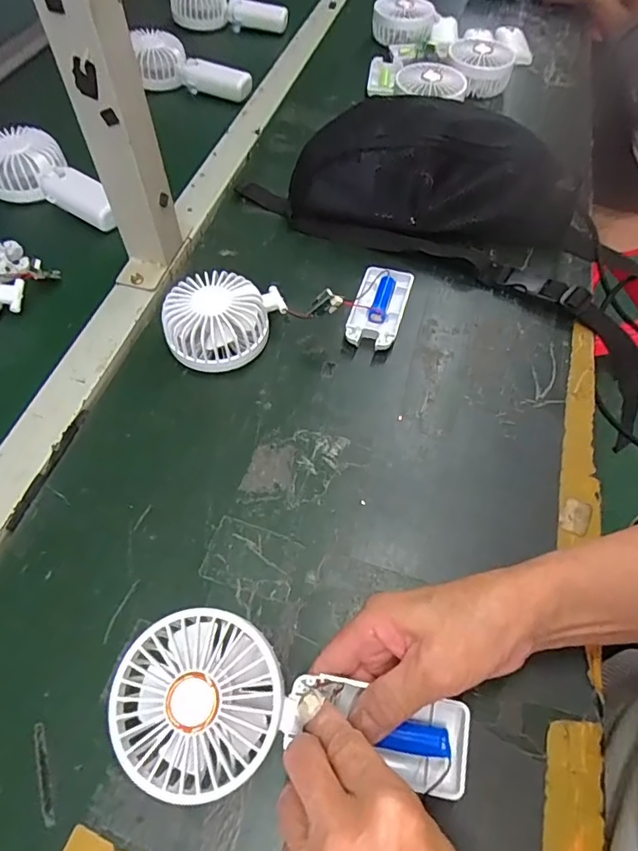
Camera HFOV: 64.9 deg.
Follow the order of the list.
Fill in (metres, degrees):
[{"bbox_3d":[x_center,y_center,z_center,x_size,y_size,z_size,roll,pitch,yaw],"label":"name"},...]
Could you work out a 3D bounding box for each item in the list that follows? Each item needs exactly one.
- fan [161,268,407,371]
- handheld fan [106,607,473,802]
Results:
[{"bbox_3d":[-0.021,-0.102,0.440,0.220,0.047,0.088,-8,58,-6],"label":"fan"},{"bbox_3d":[-0.015,0.154,0.263,0.183,0.027,0.080,13,58,-1],"label":"handheld fan"}]

